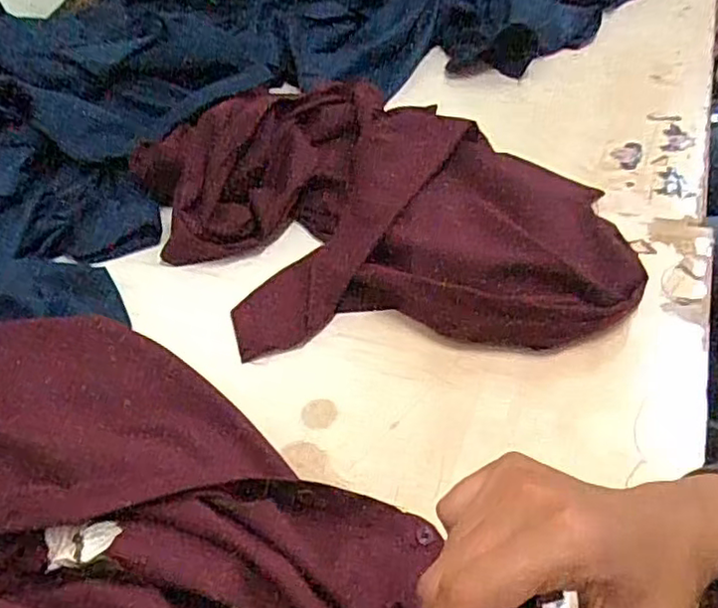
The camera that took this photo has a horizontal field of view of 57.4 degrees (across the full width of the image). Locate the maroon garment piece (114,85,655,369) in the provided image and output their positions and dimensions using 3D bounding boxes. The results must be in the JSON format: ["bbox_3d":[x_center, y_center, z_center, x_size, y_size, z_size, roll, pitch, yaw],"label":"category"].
[{"bbox_3d":[0.029,-0.092,0.644,0.431,0.085,0.310,-1,40,5],"label":"maroon garment piece"}]

